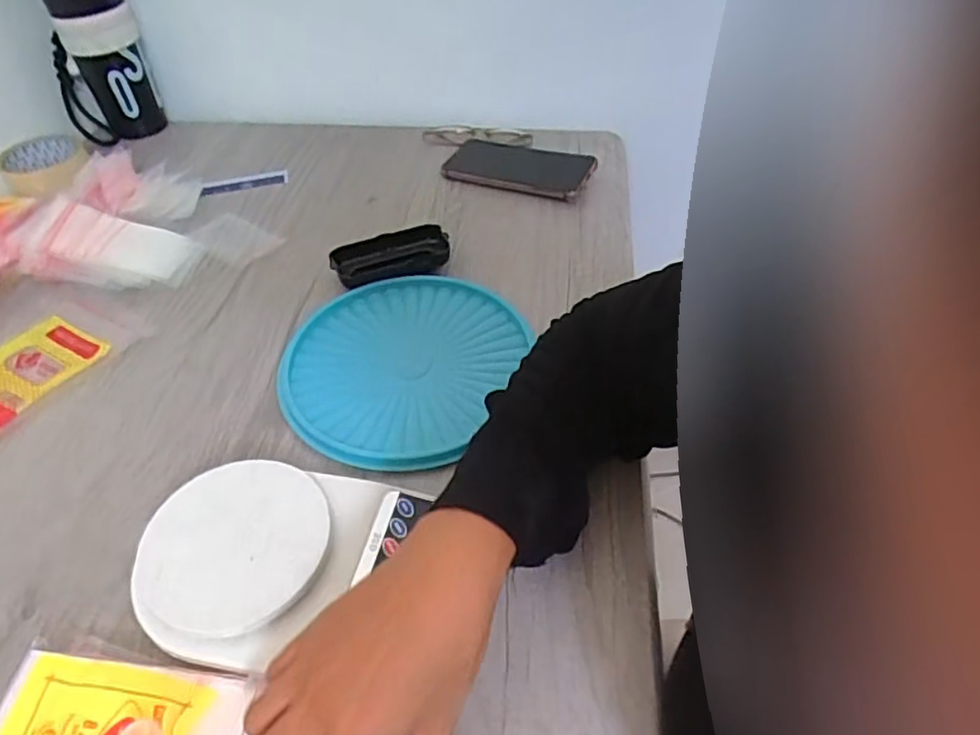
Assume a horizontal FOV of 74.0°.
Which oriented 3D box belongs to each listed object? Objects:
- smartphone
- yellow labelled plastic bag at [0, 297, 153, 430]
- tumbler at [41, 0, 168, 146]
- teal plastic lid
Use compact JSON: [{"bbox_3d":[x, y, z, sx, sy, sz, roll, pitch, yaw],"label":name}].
[{"bbox_3d":[0.032,-0.228,0.737,0.165,0.010,0.080,13,58,17],"label":"smartphone"},{"bbox_3d":[-0.391,-0.006,0.554,0.105,0.010,0.154,23,52,21],"label":"yellow labelled plastic bag"},{"bbox_3d":[-0.441,-0.368,0.712,0.102,0.204,0.081,-30,53,-24],"label":"tumbler"},{"bbox_3d":[-0.078,-0.006,0.536,0.179,0.015,0.199,17,50,17],"label":"teal plastic lid"}]

